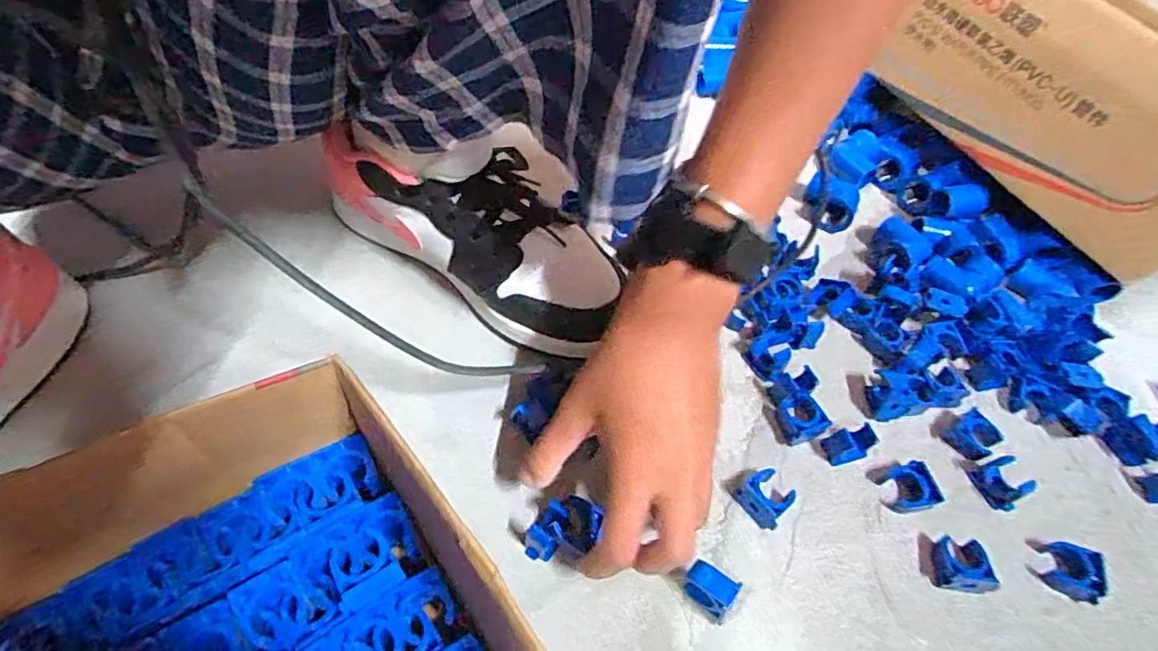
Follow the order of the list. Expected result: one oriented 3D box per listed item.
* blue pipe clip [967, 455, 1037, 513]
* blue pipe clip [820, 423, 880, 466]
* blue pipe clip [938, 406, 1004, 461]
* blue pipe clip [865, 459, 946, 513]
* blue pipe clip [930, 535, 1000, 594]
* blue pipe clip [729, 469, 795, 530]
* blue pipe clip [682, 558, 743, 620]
[{"bbox_3d":[0.267,0.098,0.369,0.023,0.015,0.029,-20,61,-20],"label":"blue pipe clip"},{"bbox_3d":[0.171,0.076,0.374,0.029,0.018,0.019,-12,58,-16],"label":"blue pipe clip"},{"bbox_3d":[0.260,0.072,0.387,0.027,0.014,0.026,-30,64,-25],"label":"blue pipe clip"},{"bbox_3d":[0.200,0.098,0.361,0.029,0.019,0.029,-3,56,-10],"label":"blue pipe clip"},{"bbox_3d":[0.218,0.136,0.337,0.027,0.016,0.029,10,58,2],"label":"blue pipe clip"},{"bbox_3d":[0.111,0.101,0.348,0.029,0.015,0.029,-31,65,-26],"label":"blue pipe clip"},{"bbox_3d":[0.068,0.139,0.311,0.025,0.027,0.016,32,57,14],"label":"blue pipe clip"}]

